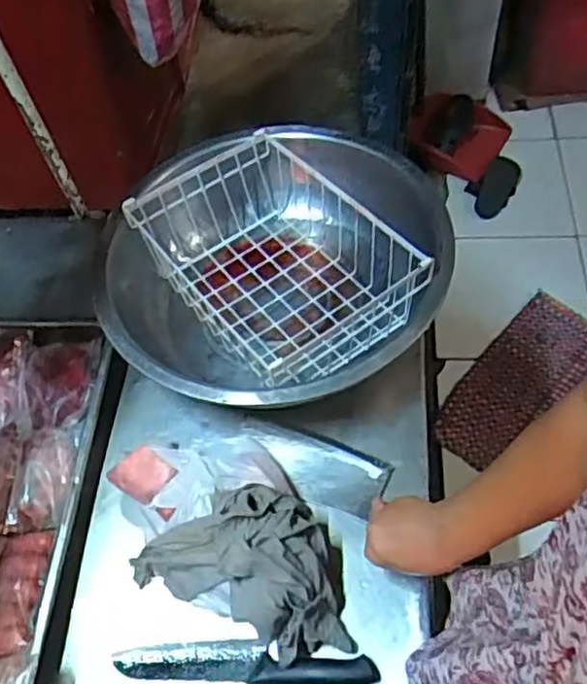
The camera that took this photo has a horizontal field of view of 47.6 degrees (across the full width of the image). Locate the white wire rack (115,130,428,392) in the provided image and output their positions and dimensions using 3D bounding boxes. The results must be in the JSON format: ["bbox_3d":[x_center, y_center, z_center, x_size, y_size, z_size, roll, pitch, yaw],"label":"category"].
[{"bbox_3d":[-0.014,-0.109,0.904,0.278,0.129,0.346,-32,59,-15],"label":"white wire rack"}]

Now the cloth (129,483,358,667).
[{"bbox_3d":[-0.044,0.225,0.705,0.245,0.109,0.142,21,61,18],"label":"cloth"}]

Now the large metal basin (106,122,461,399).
[{"bbox_3d":[-0.021,-0.092,0.892,0.415,0.140,0.442,-2,56,4],"label":"large metal basin"}]

